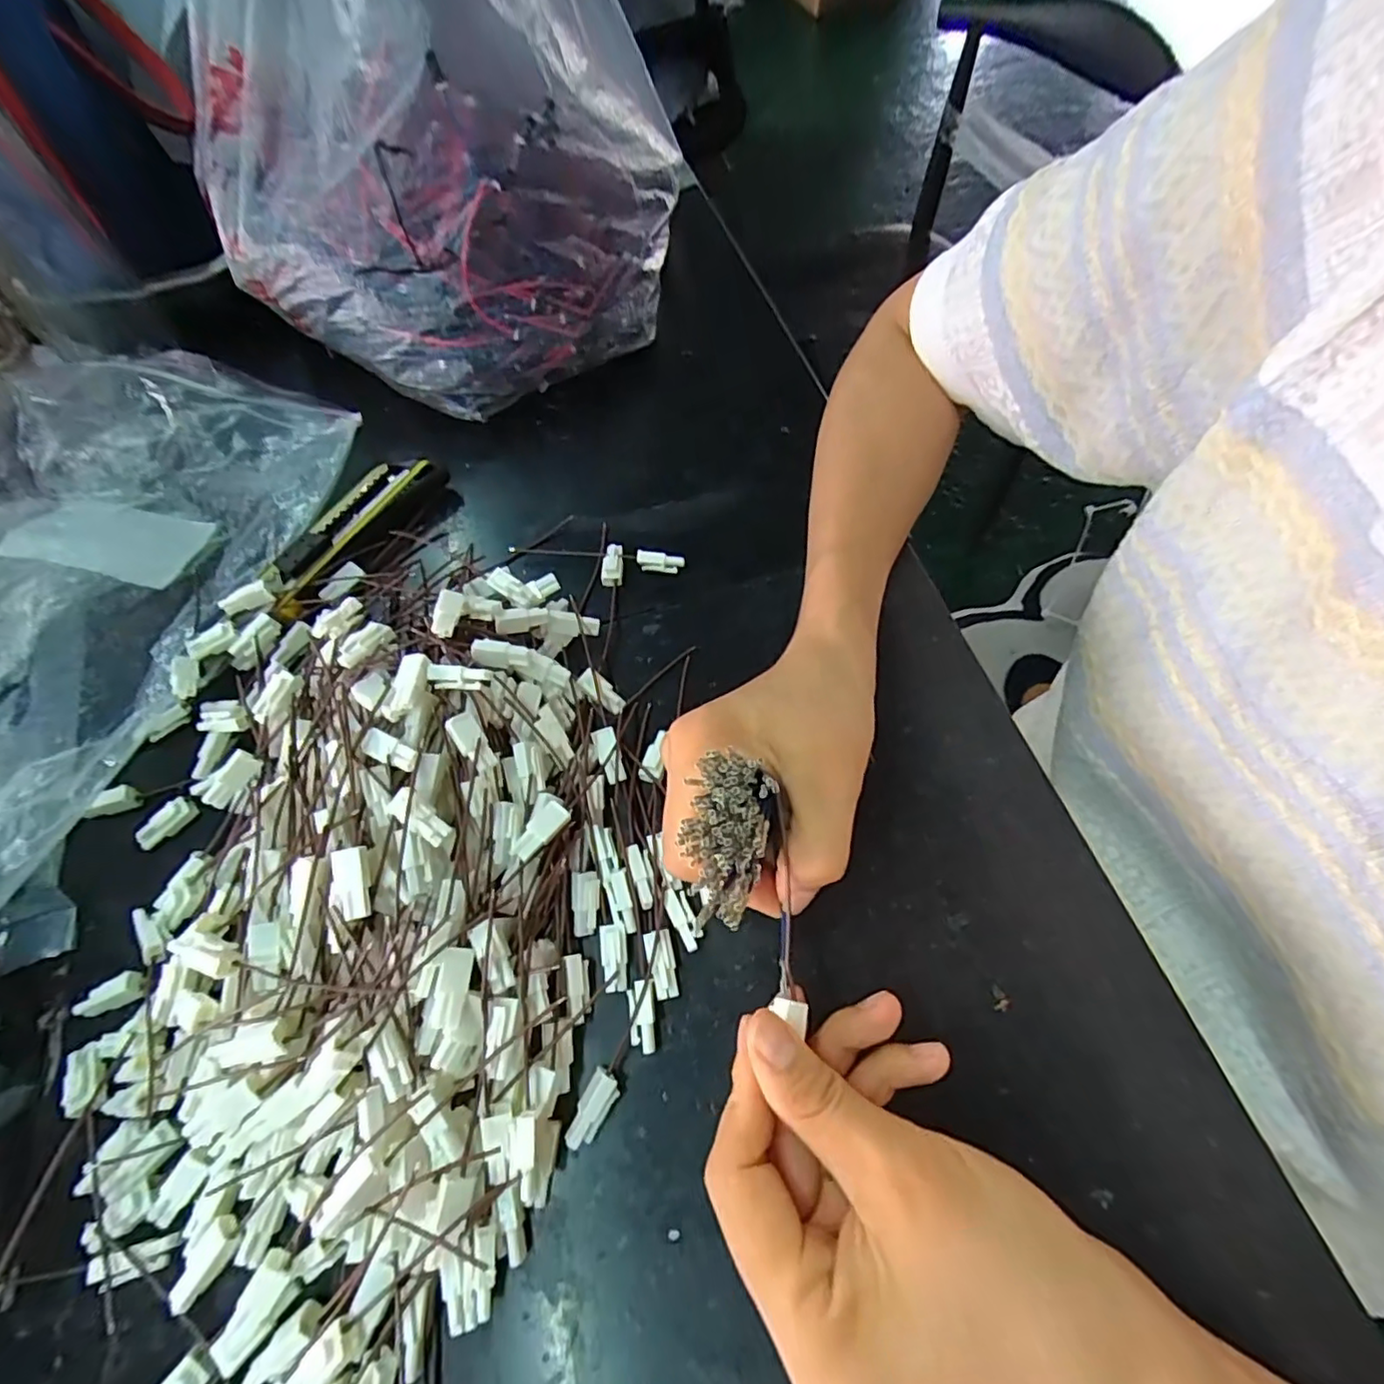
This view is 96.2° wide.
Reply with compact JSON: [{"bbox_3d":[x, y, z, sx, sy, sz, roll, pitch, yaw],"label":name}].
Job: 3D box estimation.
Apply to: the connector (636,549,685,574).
[{"bbox_3d":[-0.017,-0.070,0.337,0.025,0.013,0.006,5,61,3],"label":"connector"}]

